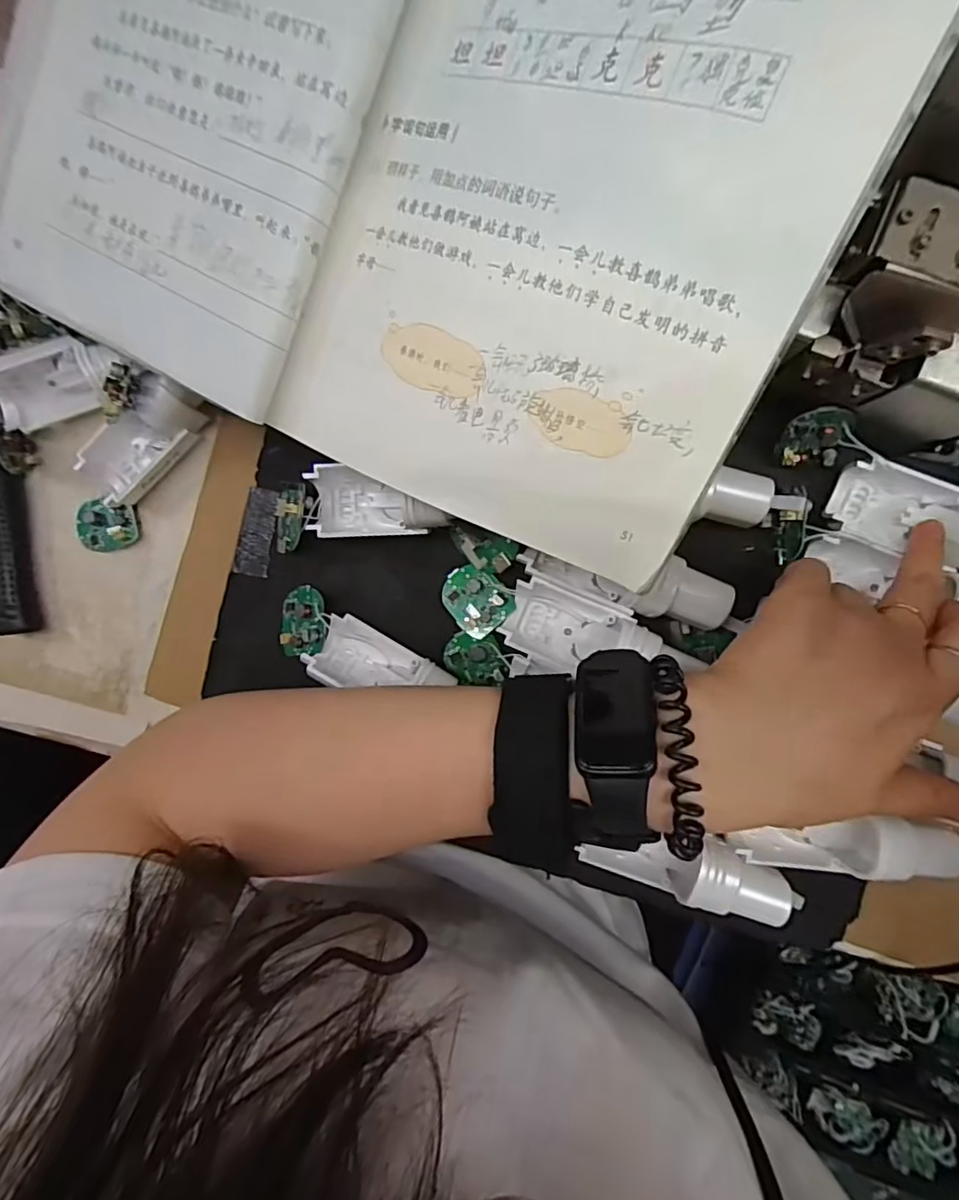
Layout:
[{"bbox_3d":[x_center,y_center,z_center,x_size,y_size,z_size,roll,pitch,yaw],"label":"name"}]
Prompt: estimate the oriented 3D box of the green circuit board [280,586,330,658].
[{"bbox_3d":[-0.088,0.011,0.289,0.027,0.006,0.034,-3,81,24],"label":"green circuit board"}]

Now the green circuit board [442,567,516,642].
[{"bbox_3d":[-0.003,0.001,0.282,0.035,0.006,0.027,39,95,1],"label":"green circuit board"}]

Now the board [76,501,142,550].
[{"bbox_3d":[-0.200,-0.039,0.311,0.031,0.009,0.027,8,93,3],"label":"board"}]

